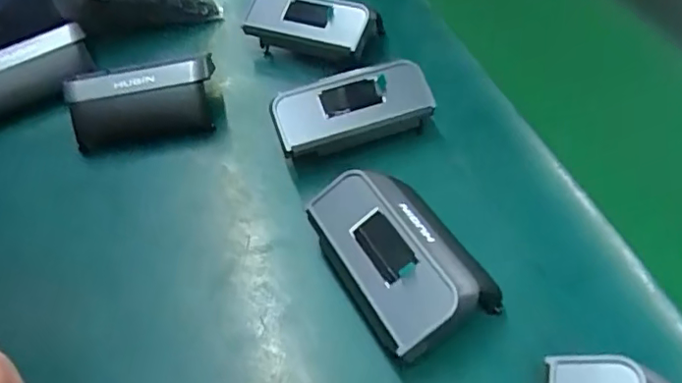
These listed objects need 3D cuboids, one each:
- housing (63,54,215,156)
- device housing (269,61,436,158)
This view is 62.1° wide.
[{"bbox_3d":[-0.101,-0.045,0.289,0.072,0.031,0.028,-12,47,-7],"label":"housing"},{"bbox_3d":[0.004,-0.040,0.273,0.074,0.020,0.040,-15,70,-8],"label":"device housing"}]

